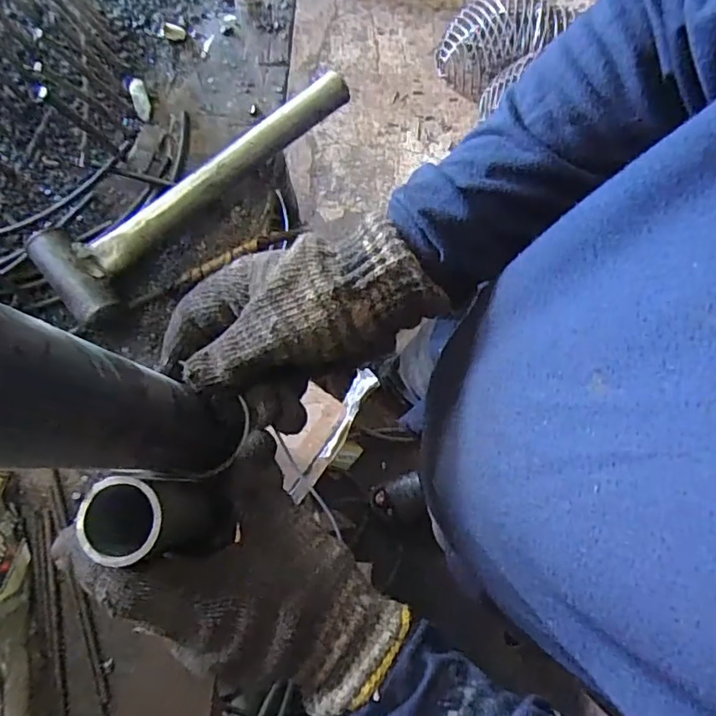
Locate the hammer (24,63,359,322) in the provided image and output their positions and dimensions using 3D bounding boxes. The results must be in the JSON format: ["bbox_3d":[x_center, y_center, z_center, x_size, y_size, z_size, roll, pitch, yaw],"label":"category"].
[{"bbox_3d":[-0.113,-0.125,0.385,0.238,0.033,0.070,-43,82,-9],"label":"hammer"}]

